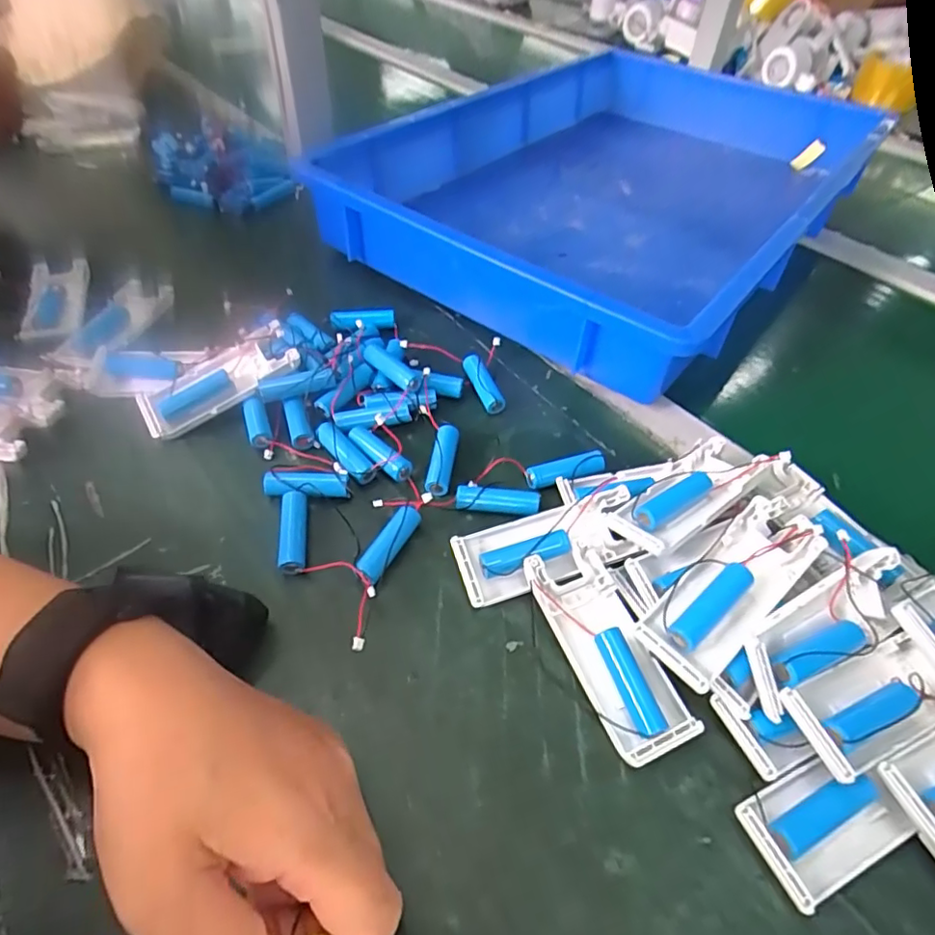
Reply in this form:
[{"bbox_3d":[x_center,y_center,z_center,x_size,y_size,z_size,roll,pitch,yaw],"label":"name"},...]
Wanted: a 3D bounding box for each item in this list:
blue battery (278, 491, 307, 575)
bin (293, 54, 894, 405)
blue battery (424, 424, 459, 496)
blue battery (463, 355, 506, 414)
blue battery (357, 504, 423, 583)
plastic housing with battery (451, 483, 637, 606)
[{"bbox_3d":[-0.099,0.037,0.322,0.014,0.011,0.049,-7,51,-7],"label":"blue battery"},{"bbox_3d":[0.170,-0.304,0.575,0.358,0.082,0.586,33,57,23],"label":"bin"},{"bbox_3d":[-0.016,-0.004,0.360,0.015,0.011,0.052,7,50,4],"label":"blue battery"},{"bbox_3d":[0.011,-0.060,0.406,0.016,0.012,0.047,-20,67,-17],"label":"blue battery"},{"bbox_3d":[-0.043,0.043,0.317,0.011,0.016,0.049,24,54,17],"label":"blue battery"},{"bbox_3d":[0.044,0.043,0.314,0.100,0.022,0.039,-13,52,-12],"label":"plastic housing with battery"}]

